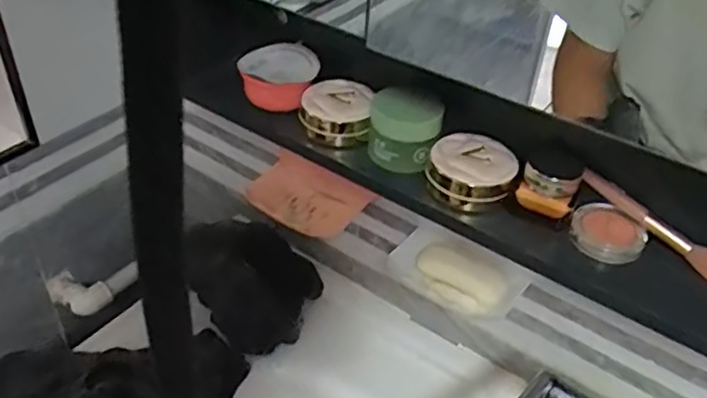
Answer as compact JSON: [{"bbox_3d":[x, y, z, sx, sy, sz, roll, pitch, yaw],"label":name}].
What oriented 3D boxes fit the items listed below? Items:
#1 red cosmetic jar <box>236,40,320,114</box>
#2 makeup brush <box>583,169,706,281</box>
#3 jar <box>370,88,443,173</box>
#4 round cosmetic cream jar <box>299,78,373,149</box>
[{"bbox_3d":[-0.076,-0.130,0.680,0.075,0.043,0.081,3,39,-2],"label":"red cosmetic jar"},{"bbox_3d":[0.236,0.020,0.513,0.129,0.017,0.013,39,49,15],"label":"makeup brush"},{"bbox_3d":[0.045,-0.062,0.592,0.064,0.056,0.056,11,40,8],"label":"jar"},{"bbox_3d":[-0.016,-0.086,0.641,0.067,0.037,0.066,3,39,-2],"label":"round cosmetic cream jar"}]

